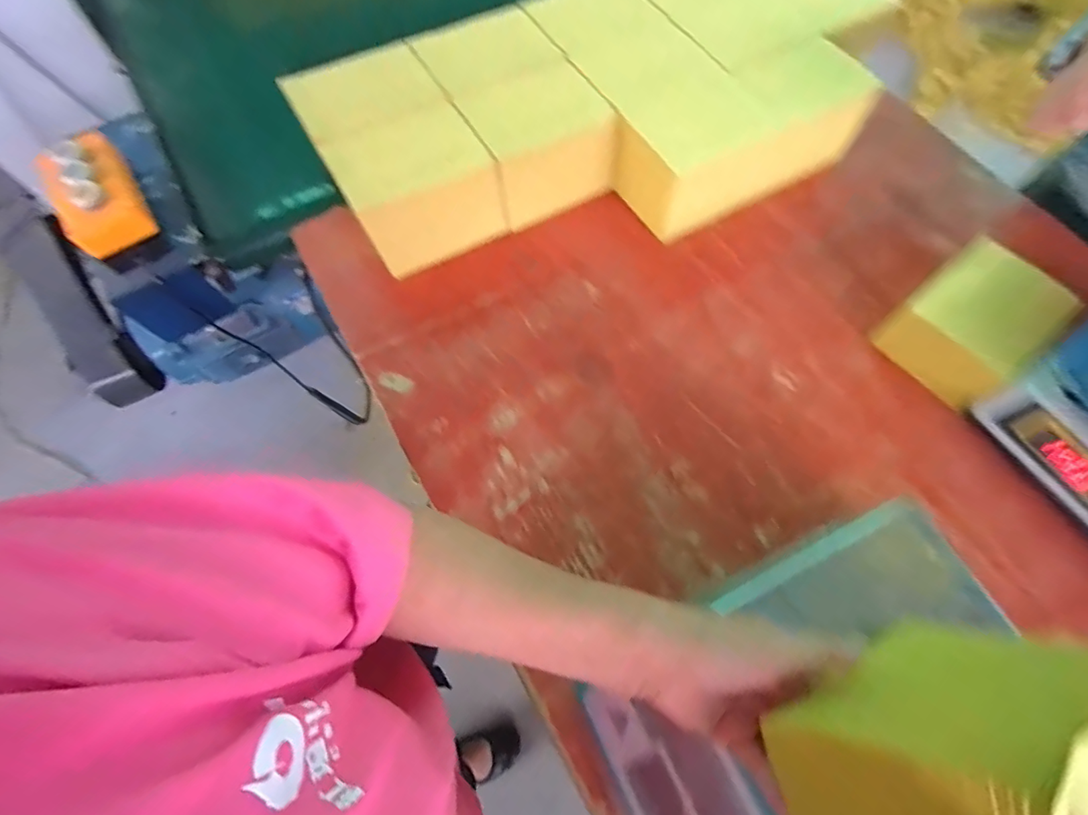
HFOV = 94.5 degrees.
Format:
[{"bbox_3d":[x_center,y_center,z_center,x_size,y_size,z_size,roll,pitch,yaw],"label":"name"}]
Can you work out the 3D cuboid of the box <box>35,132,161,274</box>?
[{"bbox_3d":[-0.513,-0.241,0.586,0.083,0.080,0.132,-36,72,-15],"label":"box"}]

